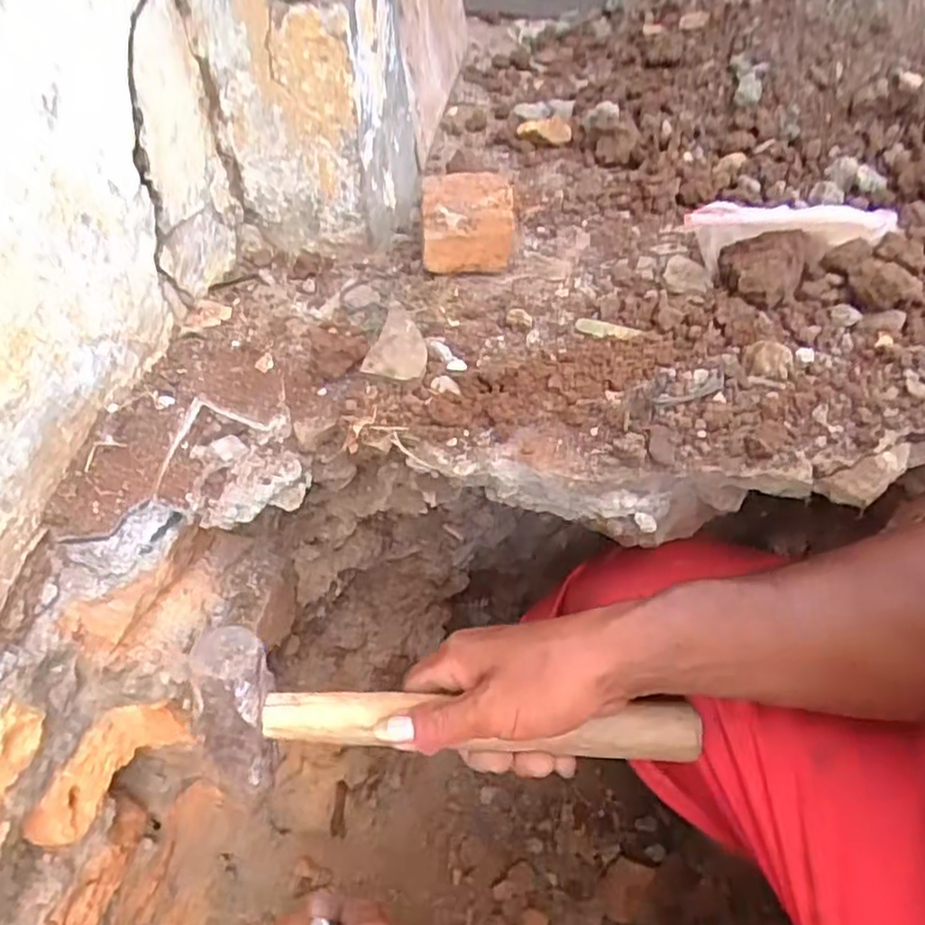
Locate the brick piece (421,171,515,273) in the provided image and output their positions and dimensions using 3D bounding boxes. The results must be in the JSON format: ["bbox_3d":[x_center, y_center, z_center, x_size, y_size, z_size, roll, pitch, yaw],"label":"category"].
[{"bbox_3d":[0.005,-0.179,0.526,0.065,0.050,0.087,-3,45,2],"label":"brick piece"}]

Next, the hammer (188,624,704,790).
[{"bbox_3d":[-0.008,0.147,0.402,0.277,0.086,0.051,4,46,0],"label":"hammer"}]

